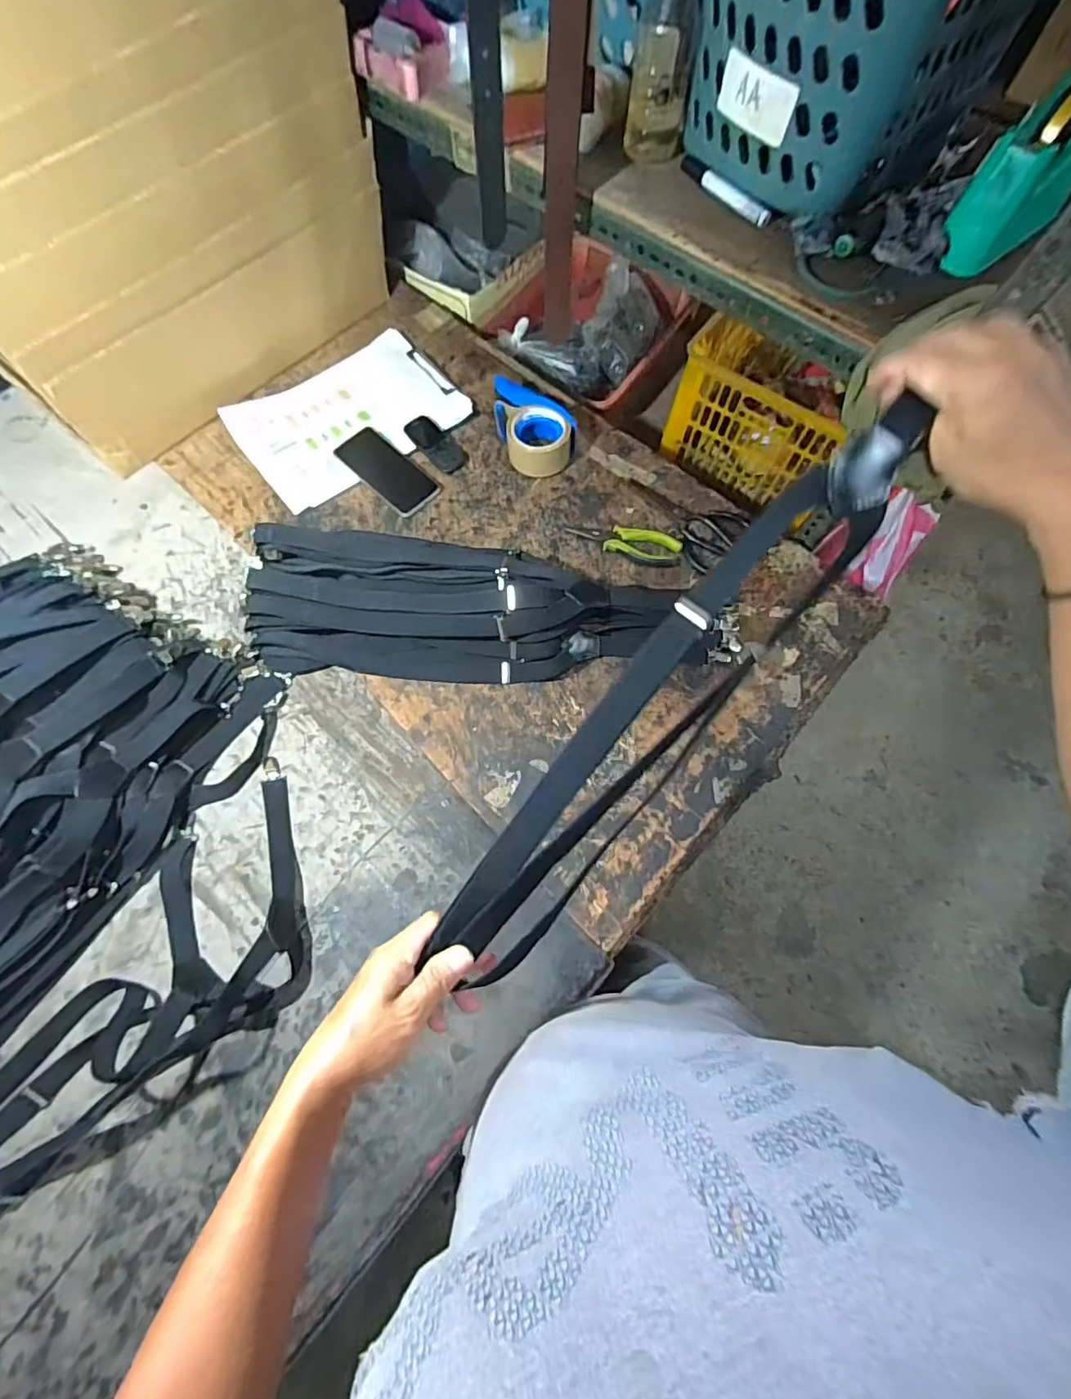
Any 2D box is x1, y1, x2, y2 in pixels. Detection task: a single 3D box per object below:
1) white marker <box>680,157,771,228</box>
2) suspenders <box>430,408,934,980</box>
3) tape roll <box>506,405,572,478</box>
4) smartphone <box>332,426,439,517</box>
[{"bbox_3d":[0.216,-0.583,0.635,0.013,0.018,0.138,-36,75,-14],"label":"white marker"},{"bbox_3d":[0.094,0.003,0.382,0.069,0.035,0.477,41,96,14],"label":"suspenders"},{"bbox_3d":[0.006,-0.401,0.846,0.094,0.053,0.097,0,69,0],"label":"tape roll"},{"bbox_3d":[-0.227,-0.349,0.843,0.171,0.010,0.076,42,75,14],"label":"smartphone"}]

